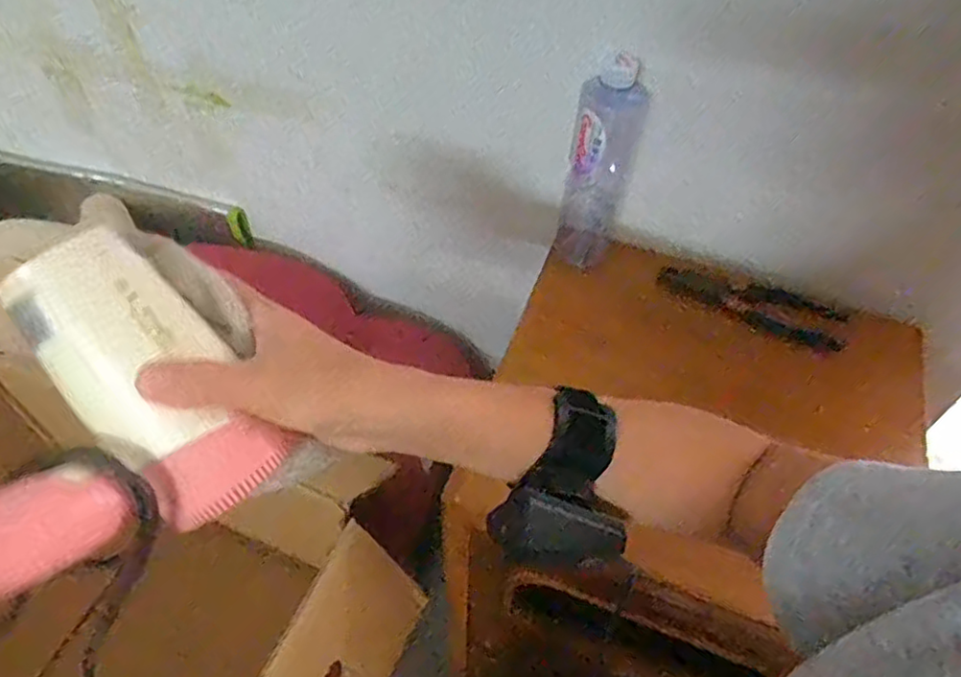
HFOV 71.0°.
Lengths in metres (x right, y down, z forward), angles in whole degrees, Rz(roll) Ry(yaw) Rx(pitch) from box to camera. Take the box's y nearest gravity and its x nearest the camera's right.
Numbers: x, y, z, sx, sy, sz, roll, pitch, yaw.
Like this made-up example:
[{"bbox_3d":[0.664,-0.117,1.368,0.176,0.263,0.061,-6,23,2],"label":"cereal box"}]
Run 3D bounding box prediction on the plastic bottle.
[{"bbox_3d":[0.125,-0.182,0.719,0.065,0.238,0.088,15,52,10],"label":"plastic bottle"}]

